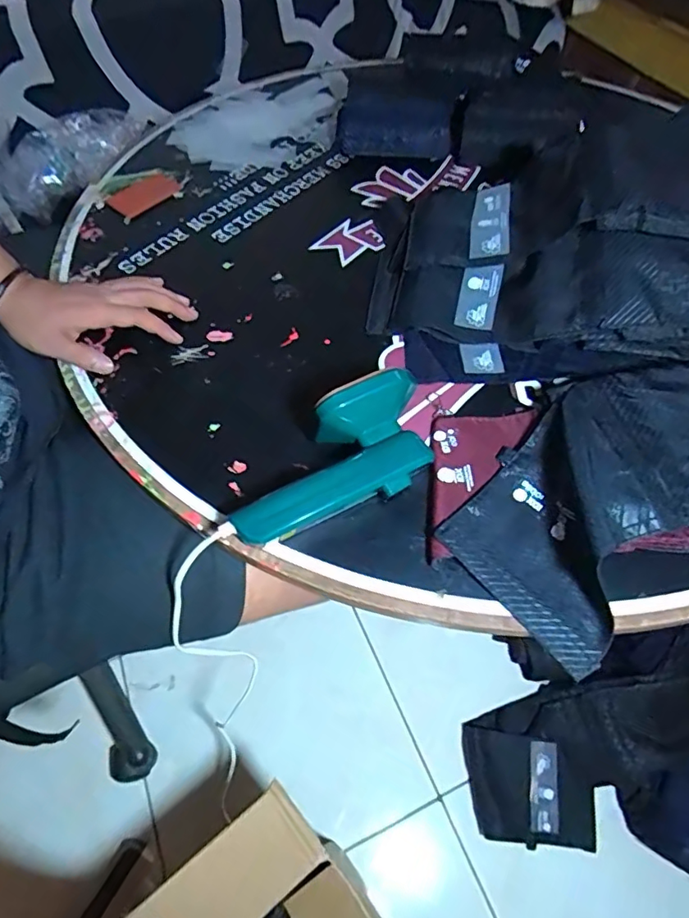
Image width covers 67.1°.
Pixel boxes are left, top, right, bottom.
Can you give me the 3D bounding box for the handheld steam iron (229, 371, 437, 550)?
[{"bbox_3d":[-0.008,0.004,0.407,0.177,0.076,0.077,-27,61,-17],"label":"handheld steam iron"}]

